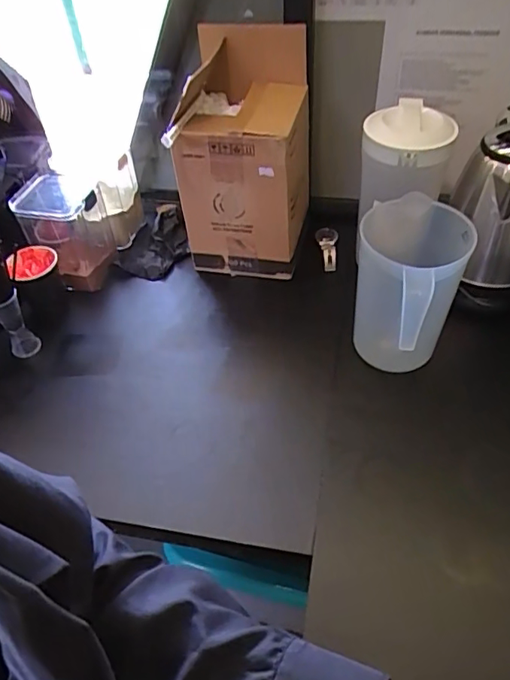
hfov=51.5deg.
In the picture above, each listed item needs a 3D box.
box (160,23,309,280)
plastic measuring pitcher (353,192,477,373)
[{"bbox_3d":[-0.016,-0.289,0.861,0.192,0.306,0.247,5,48,8],"label":"box"},{"bbox_3d":[0.188,-0.051,0.686,0.125,0.204,0.206,14,50,15],"label":"plastic measuring pitcher"}]

